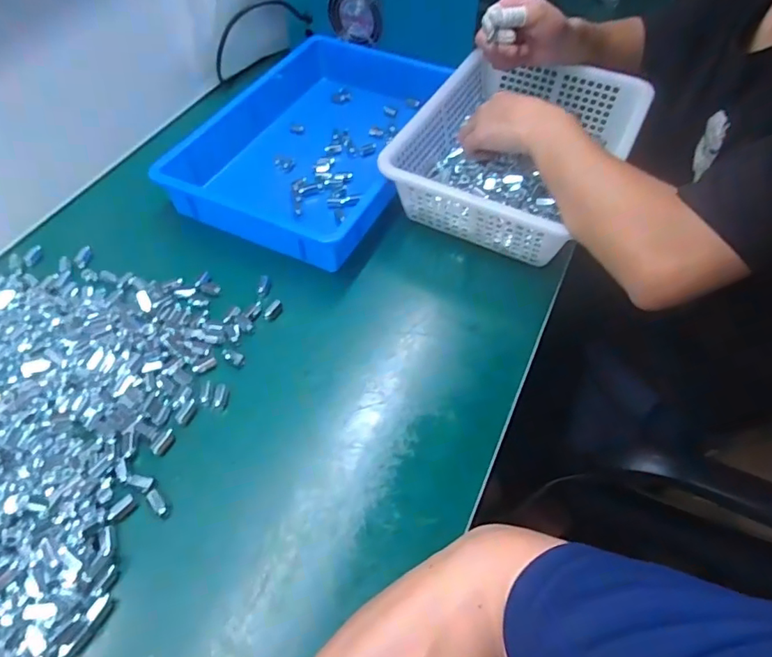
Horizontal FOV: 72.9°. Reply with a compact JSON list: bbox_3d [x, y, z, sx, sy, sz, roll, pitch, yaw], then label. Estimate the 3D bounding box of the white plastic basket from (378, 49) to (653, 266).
[{"bbox_3d":[0.164,-0.217,0.633,0.236,0.082,0.301,23,57,15],"label":"white plastic basket"}]

